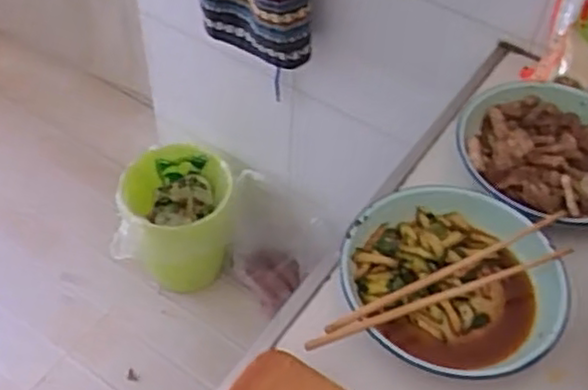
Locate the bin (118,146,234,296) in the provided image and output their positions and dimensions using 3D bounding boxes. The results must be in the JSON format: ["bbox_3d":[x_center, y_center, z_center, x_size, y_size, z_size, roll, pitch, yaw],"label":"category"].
[{"bbox_3d":[-0.224,0.049,1.407,0.197,0.225,0.197,1,50,-2],"label":"bin"}]

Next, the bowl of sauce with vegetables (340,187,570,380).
[{"bbox_3d":[0.136,0.085,0.630,0.176,0.070,0.172,1,50,-2],"label":"bowl of sauce with vegetables"}]

